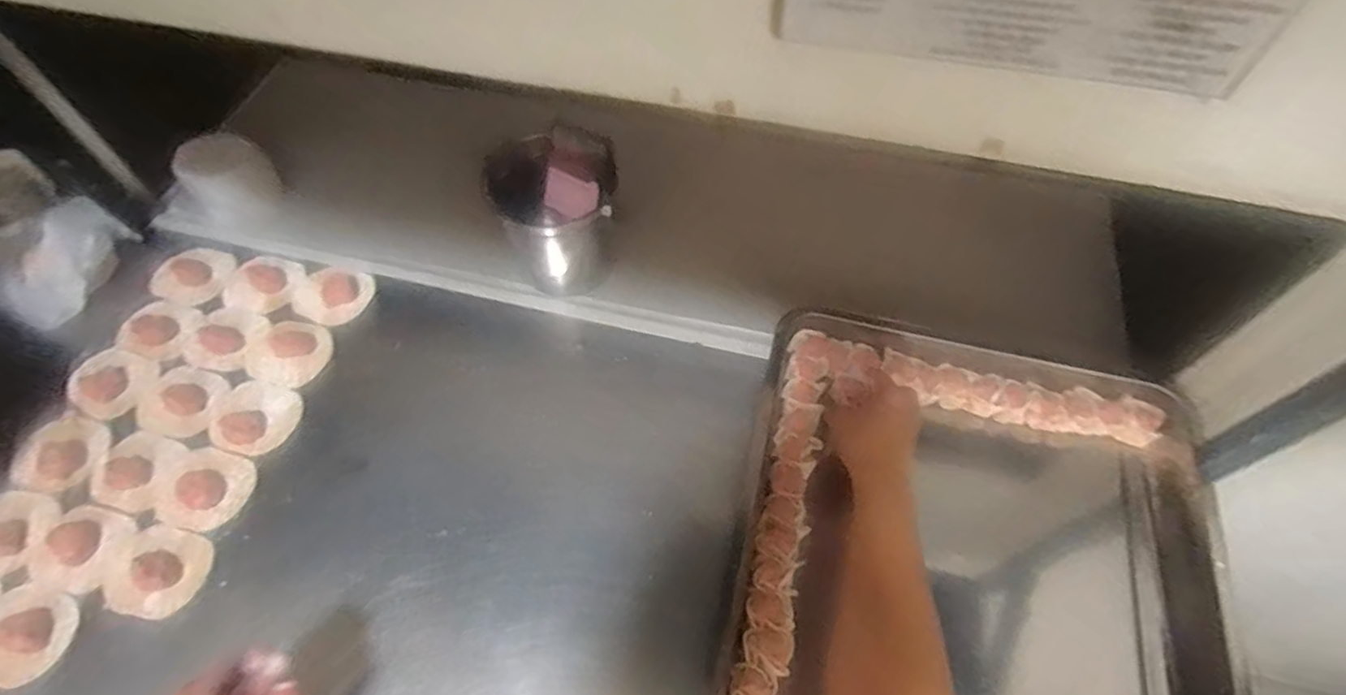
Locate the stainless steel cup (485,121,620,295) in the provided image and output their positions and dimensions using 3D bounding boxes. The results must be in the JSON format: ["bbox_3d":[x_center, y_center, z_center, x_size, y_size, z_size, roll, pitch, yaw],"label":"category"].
[{"bbox_3d":[-0.120,-0.149,0.686,0.125,0.126,0.125,0,58,0],"label":"stainless steel cup"}]

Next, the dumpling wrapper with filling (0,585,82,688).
[{"bbox_3d":[-0.549,0.240,0.543,0.082,0.026,0.075,12,59,8],"label":"dumpling wrapper with filling"}]

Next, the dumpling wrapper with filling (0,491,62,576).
[{"bbox_3d":[-0.611,0.167,0.593,0.079,0.019,0.070,7,59,5],"label":"dumpling wrapper with filling"}]

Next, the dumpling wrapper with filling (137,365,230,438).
[{"bbox_3d":[-0.499,0.056,0.665,0.090,0.012,0.073,19,60,12],"label":"dumpling wrapper with filling"}]

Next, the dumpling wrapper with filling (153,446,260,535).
[{"bbox_3d":[-0.438,0.133,0.610,0.081,0.012,0.074,13,59,8],"label":"dumpling wrapper with filling"}]

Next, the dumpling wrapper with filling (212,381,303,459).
[{"bbox_3d":[-0.419,0.070,0.652,0.085,0.014,0.075,21,61,13],"label":"dumpling wrapper with filling"}]

